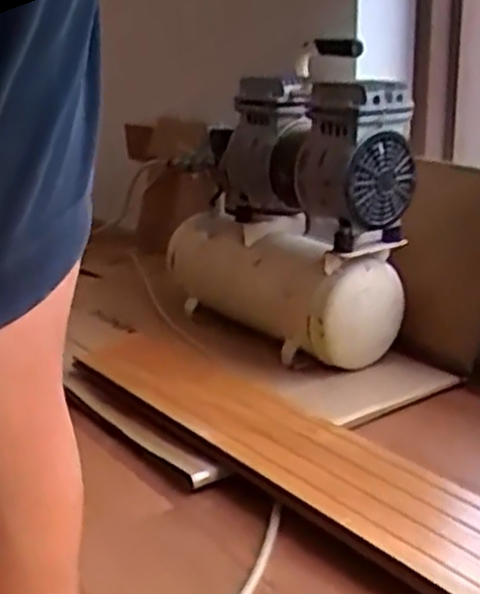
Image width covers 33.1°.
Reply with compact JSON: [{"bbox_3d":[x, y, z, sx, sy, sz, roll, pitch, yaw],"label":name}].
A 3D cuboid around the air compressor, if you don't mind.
[{"bbox_3d":[0.069,-0.132,1.222,0.149,0.395,0.425,-12,20,-33],"label":"air compressor"}]

